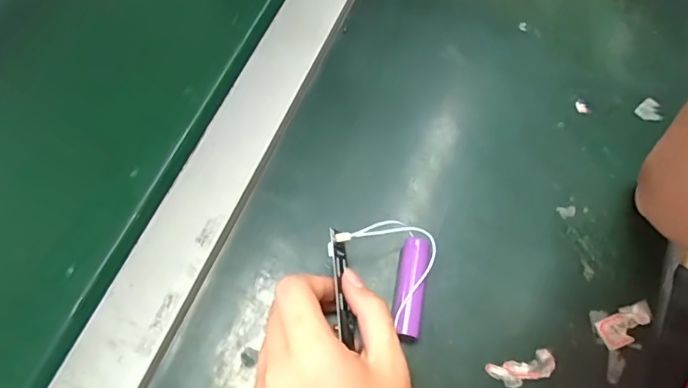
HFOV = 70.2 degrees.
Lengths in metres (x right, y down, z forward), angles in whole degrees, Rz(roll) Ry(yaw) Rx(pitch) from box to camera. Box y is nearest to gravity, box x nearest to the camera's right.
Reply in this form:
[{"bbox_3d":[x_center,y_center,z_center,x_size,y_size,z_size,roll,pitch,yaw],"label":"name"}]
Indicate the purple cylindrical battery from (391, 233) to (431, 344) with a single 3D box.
[{"bbox_3d":[0.044,0.062,0.322,0.018,0.023,0.067,10,66,1],"label":"purple cylindrical battery"}]

